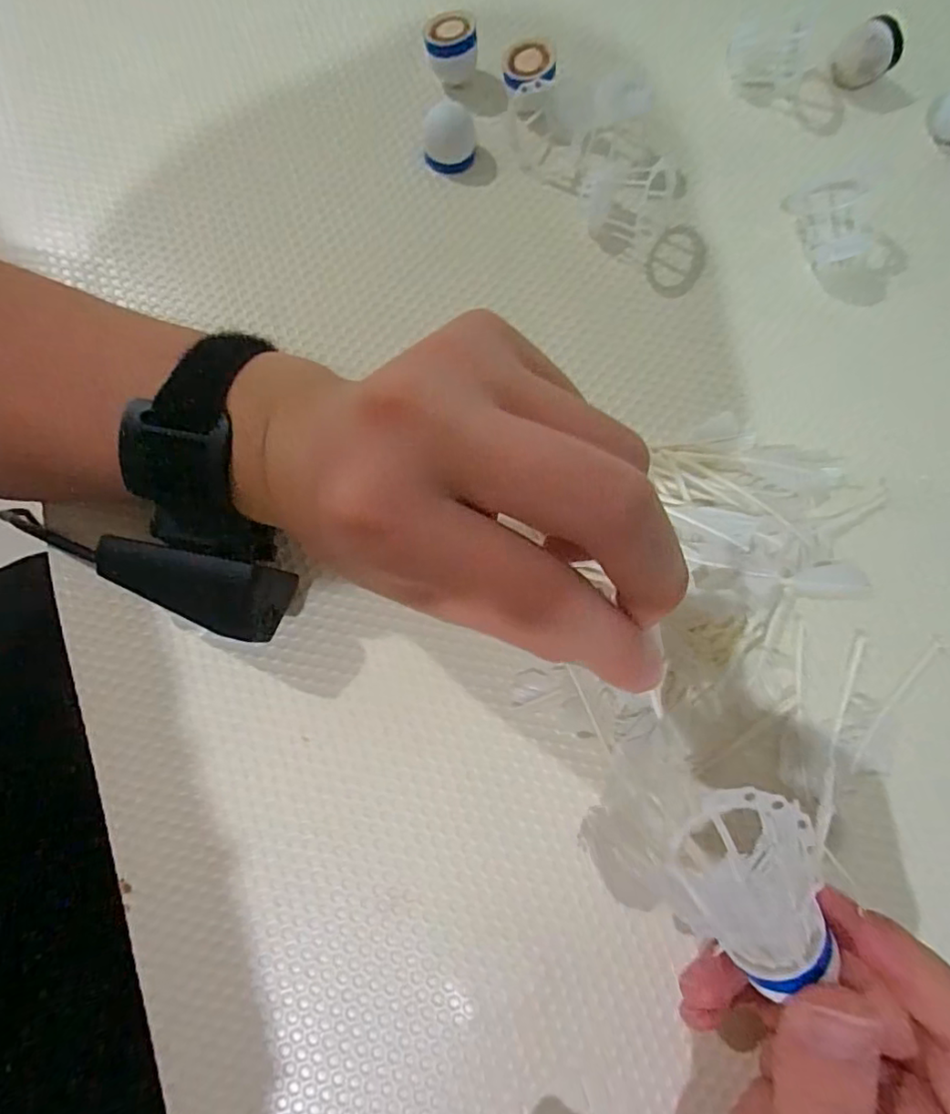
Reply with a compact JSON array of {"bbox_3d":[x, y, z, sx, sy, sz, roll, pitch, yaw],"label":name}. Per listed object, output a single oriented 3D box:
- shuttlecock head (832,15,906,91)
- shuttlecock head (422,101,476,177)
[{"bbox_3d":[0.206,-0.264,0.303,0.028,0.025,0.020,37,80,7],"label":"shuttlecock head"},{"bbox_3d":[-0.013,-0.213,0.293,0.026,0.020,0.021,-3,78,-1],"label":"shuttlecock head"}]

